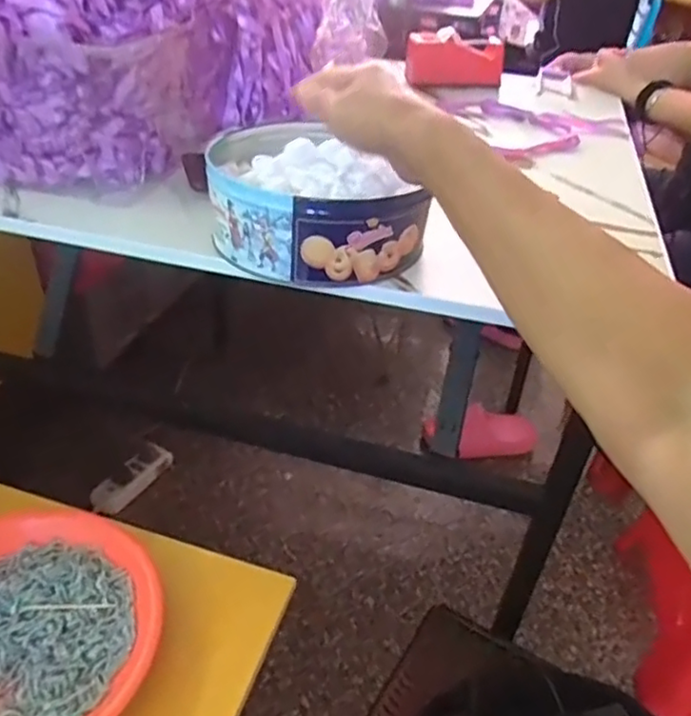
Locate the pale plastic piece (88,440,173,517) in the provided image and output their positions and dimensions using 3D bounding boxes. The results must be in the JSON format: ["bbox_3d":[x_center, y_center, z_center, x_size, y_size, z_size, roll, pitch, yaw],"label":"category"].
[{"bbox_3d":[-0.403,0.230,1.238,0.046,0.062,0.151,32,57,33],"label":"pale plastic piece"}]

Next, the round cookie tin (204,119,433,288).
[{"bbox_3d":[-0.027,-0.134,0.550,0.174,0.081,0.151,-2,37,-8],"label":"round cookie tin"}]

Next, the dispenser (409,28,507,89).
[{"bbox_3d":[0.180,-0.492,1.052,0.153,0.085,0.052,4,36,1],"label":"dispenser"}]

